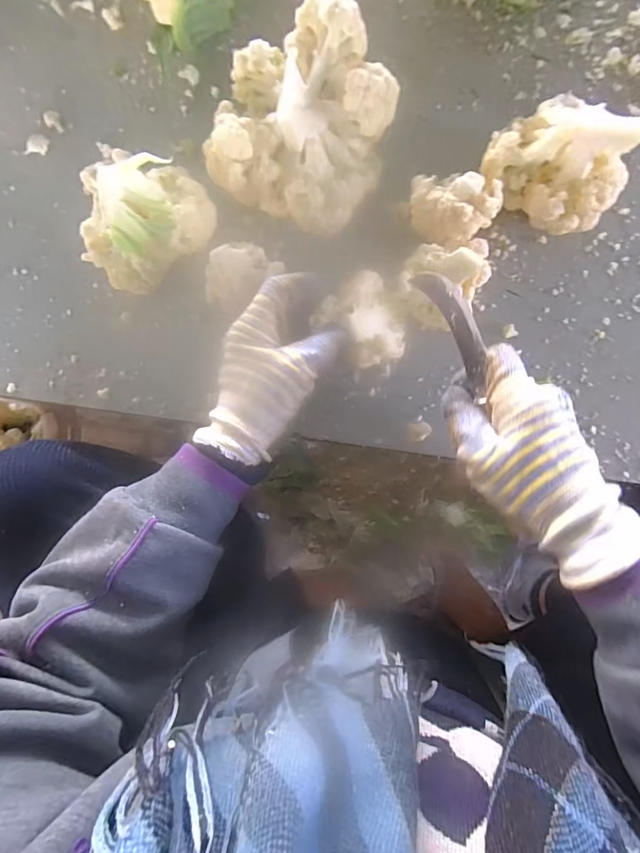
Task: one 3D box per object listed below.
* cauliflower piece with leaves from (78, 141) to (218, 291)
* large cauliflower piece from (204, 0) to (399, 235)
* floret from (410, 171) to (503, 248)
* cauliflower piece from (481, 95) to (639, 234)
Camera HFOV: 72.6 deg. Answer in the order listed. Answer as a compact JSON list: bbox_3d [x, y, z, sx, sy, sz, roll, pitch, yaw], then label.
[{"bbox_3d":[-0.133,-0.152,0.336,0.105,0.087,0.068,-41,82,4],"label":"cauliflower piece with leaves"},{"bbox_3d":[-0.012,-0.216,0.320,0.116,0.093,0.114,-1,86,8],"label":"large cauliflower piece"},{"bbox_3d":[0.096,-0.155,0.326,0.063,0.044,0.050,18,89,9],"label":"floret"},{"bbox_3d":[0.161,-0.176,0.301,0.090,0.077,0.062,43,93,9],"label":"cauliflower piece"}]

